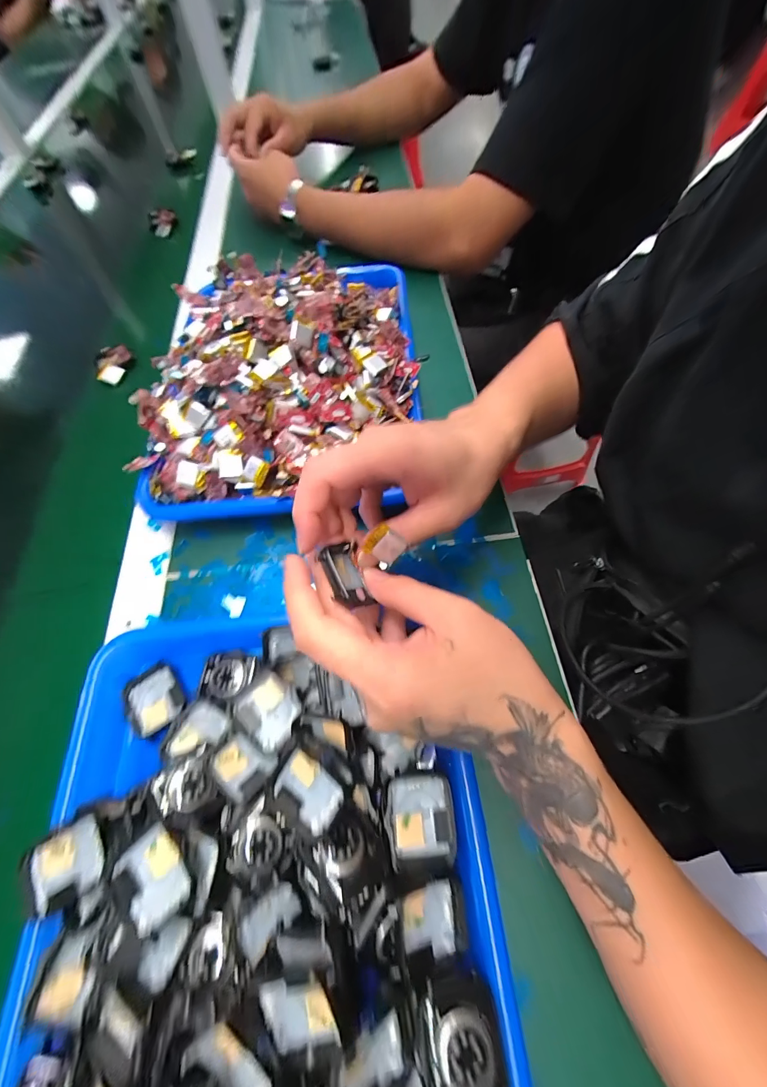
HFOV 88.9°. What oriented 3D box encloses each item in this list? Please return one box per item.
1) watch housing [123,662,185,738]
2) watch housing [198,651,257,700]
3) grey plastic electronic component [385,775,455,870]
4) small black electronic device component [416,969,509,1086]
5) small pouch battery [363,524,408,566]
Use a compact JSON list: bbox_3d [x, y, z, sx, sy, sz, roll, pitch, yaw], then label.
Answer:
[{"bbox_3d":[-0.163,0.110,0.277,0.035,0.007,0.043,-37,68,-14],"label":"watch housing"},{"bbox_3d":[-0.111,0.094,0.280,0.039,0.008,0.031,-6,64,0],"label":"watch housing"},{"bbox_3d":[0.021,0.156,0.221,0.037,0.015,0.042,-3,64,2],"label":"grey plastic electronic component"},{"bbox_3d":[0.034,0.223,0.176,0.036,0.015,0.041,-10,64,-1],"label":"small black electronic device component"},{"bbox_3d":[0.001,0.001,0.218,0.022,0.004,0.019,30,100,-22],"label":"small pouch battery"}]

